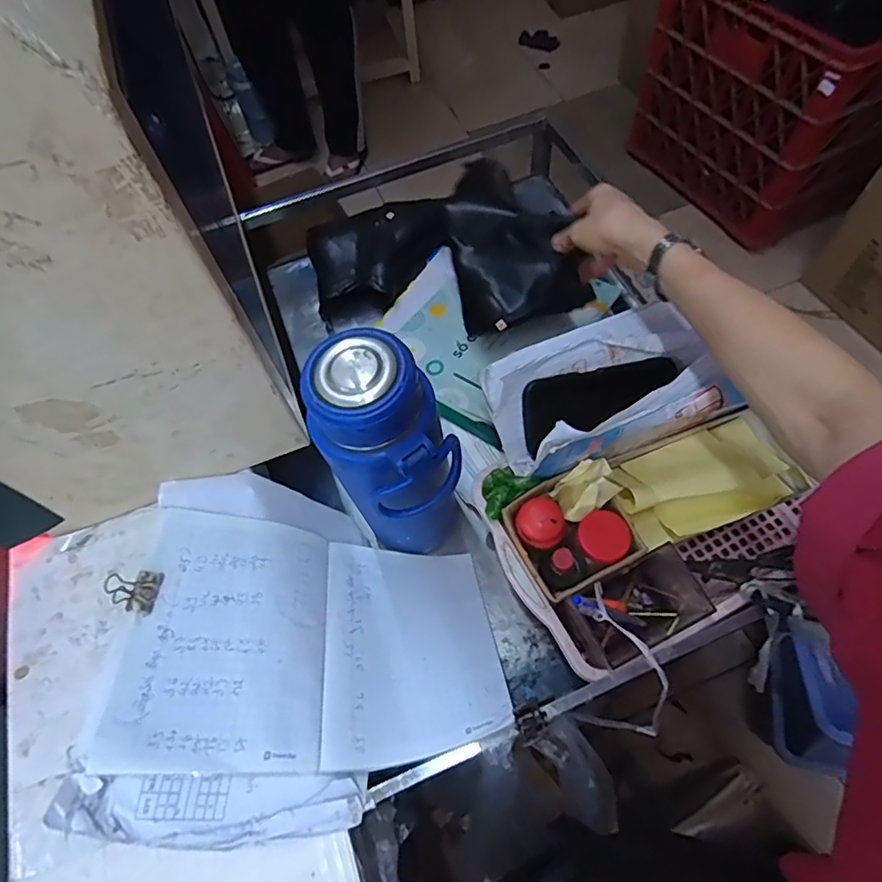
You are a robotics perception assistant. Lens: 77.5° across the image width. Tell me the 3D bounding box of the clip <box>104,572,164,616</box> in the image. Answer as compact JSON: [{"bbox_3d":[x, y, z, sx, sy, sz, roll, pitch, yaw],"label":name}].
[{"bbox_3d":[-0.253,0.123,0.448,0.042,0.014,0.033,0,62,4],"label":"clip"}]

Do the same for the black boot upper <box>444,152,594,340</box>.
[{"bbox_3d":[0.075,-0.247,0.647,0.125,0.067,0.261,-9,62,-1],"label":"black boot upper"}]

